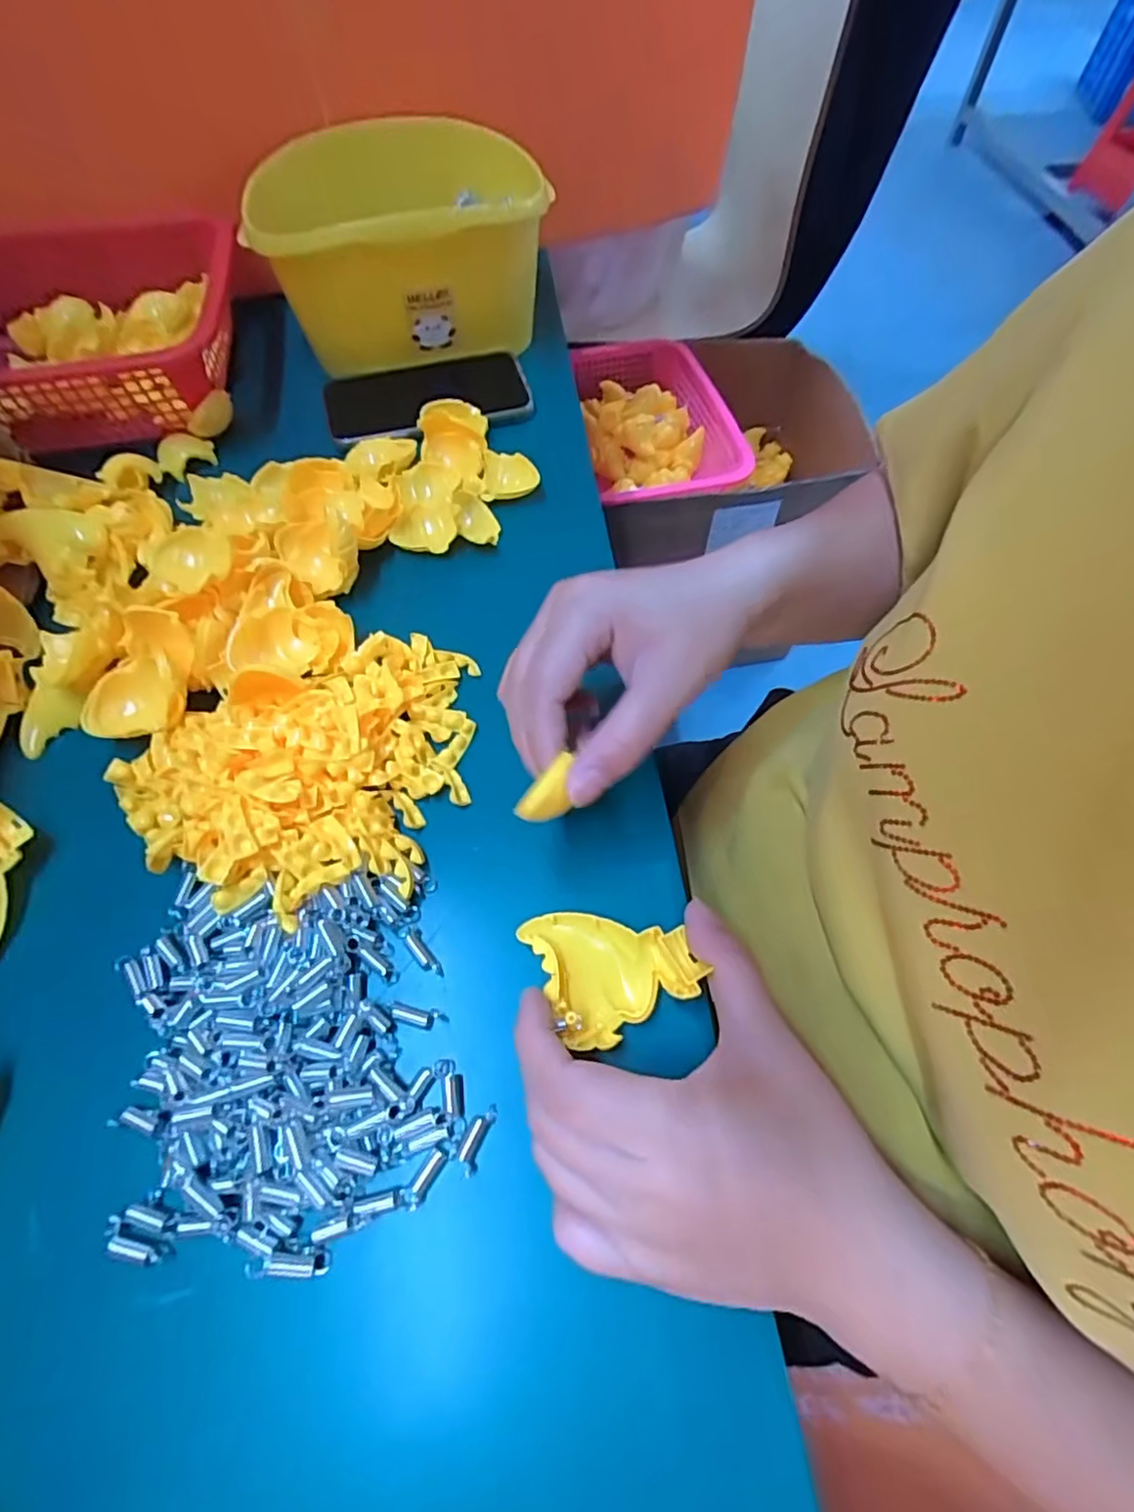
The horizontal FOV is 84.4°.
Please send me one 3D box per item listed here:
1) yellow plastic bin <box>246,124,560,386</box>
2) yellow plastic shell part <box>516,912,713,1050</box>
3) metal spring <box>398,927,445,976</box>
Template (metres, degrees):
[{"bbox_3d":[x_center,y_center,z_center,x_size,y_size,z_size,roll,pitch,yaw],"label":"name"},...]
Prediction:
[{"bbox_3d":[-0.124,-0.396,0.474,0.218,0.093,0.210,-24,64,-12],"label":"yellow plastic bin"},{"bbox_3d":[0.020,0.086,0.267,0.064,0.022,0.057,-22,64,-11],"label":"yellow plastic shell part"},{"bbox_3d":[-0.067,0.089,0.286,0.008,0.005,0.028,-36,67,-18],"label":"metal spring"}]

